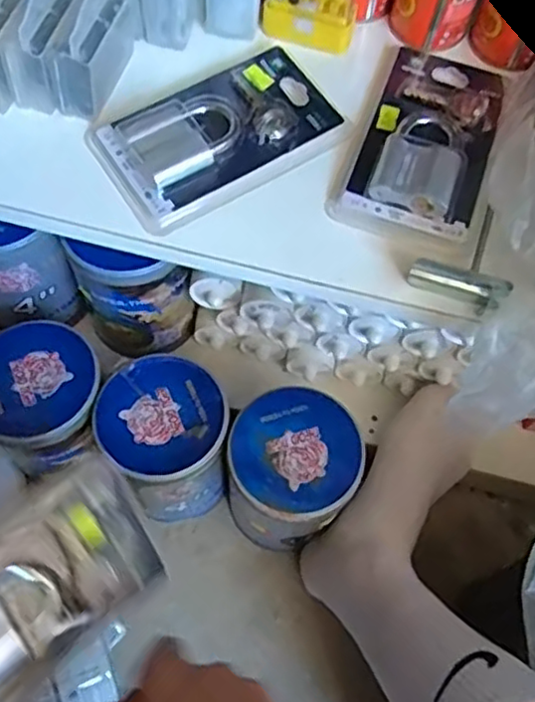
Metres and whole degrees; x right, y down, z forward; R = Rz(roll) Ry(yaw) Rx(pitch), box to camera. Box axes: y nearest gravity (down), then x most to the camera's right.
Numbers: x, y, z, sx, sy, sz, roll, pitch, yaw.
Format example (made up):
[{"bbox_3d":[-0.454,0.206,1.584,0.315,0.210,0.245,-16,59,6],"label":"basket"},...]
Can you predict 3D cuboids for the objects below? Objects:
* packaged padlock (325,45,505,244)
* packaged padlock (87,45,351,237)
[{"bbox_3d":[0.104,-0.142,0.433,0.086,0.026,0.152,20,64,7],"label":"packaged padlock"},{"bbox_3d":[-0.030,-0.144,0.427,0.149,0.022,0.091,-28,68,-16],"label":"packaged padlock"}]

